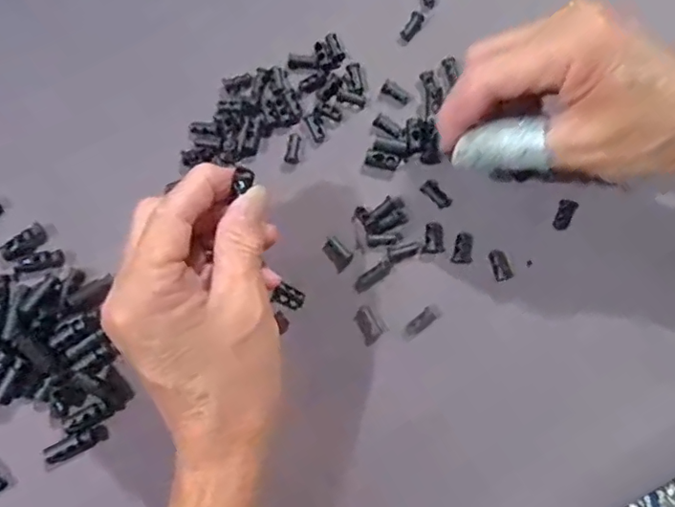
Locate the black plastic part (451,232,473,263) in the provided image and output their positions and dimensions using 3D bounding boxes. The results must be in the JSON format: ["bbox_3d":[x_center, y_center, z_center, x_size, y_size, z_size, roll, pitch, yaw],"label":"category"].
[{"bbox_3d":[0.069,-0.003,0.300,0.010,0.004,0.017,12,80,2],"label":"black plastic part"}]

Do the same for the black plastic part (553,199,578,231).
[{"bbox_3d":[0.126,-0.022,0.305,0.011,0.005,0.020,25,81,4],"label":"black plastic part"}]

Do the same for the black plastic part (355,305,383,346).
[{"bbox_3d":[0.016,0.038,0.294,0.011,0.004,0.020,-27,81,-5],"label":"black plastic part"}]

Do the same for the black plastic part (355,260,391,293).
[{"bbox_3d":[0.020,0.012,0.297,0.023,0.006,0.008,-36,82,-6],"label":"black plastic part"}]

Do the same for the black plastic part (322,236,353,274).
[{"bbox_3d":[0.000,0.000,0.300,0.012,0.004,0.017,-44,83,-8],"label":"black plastic part"}]

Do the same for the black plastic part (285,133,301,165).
[{"bbox_3d":[-0.025,-0.059,0.310,0.008,0.008,0.017,3,80,0],"label":"black plastic part"}]

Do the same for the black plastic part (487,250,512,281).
[{"bbox_3d":[0.089,0.006,0.299,0.010,0.005,0.017,-15,80,-3],"label":"black plastic part"}]

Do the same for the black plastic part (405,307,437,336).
[{"bbox_3d":[0.044,0.037,0.294,0.018,0.008,0.008,-37,82,-7],"label":"black plastic part"}]

